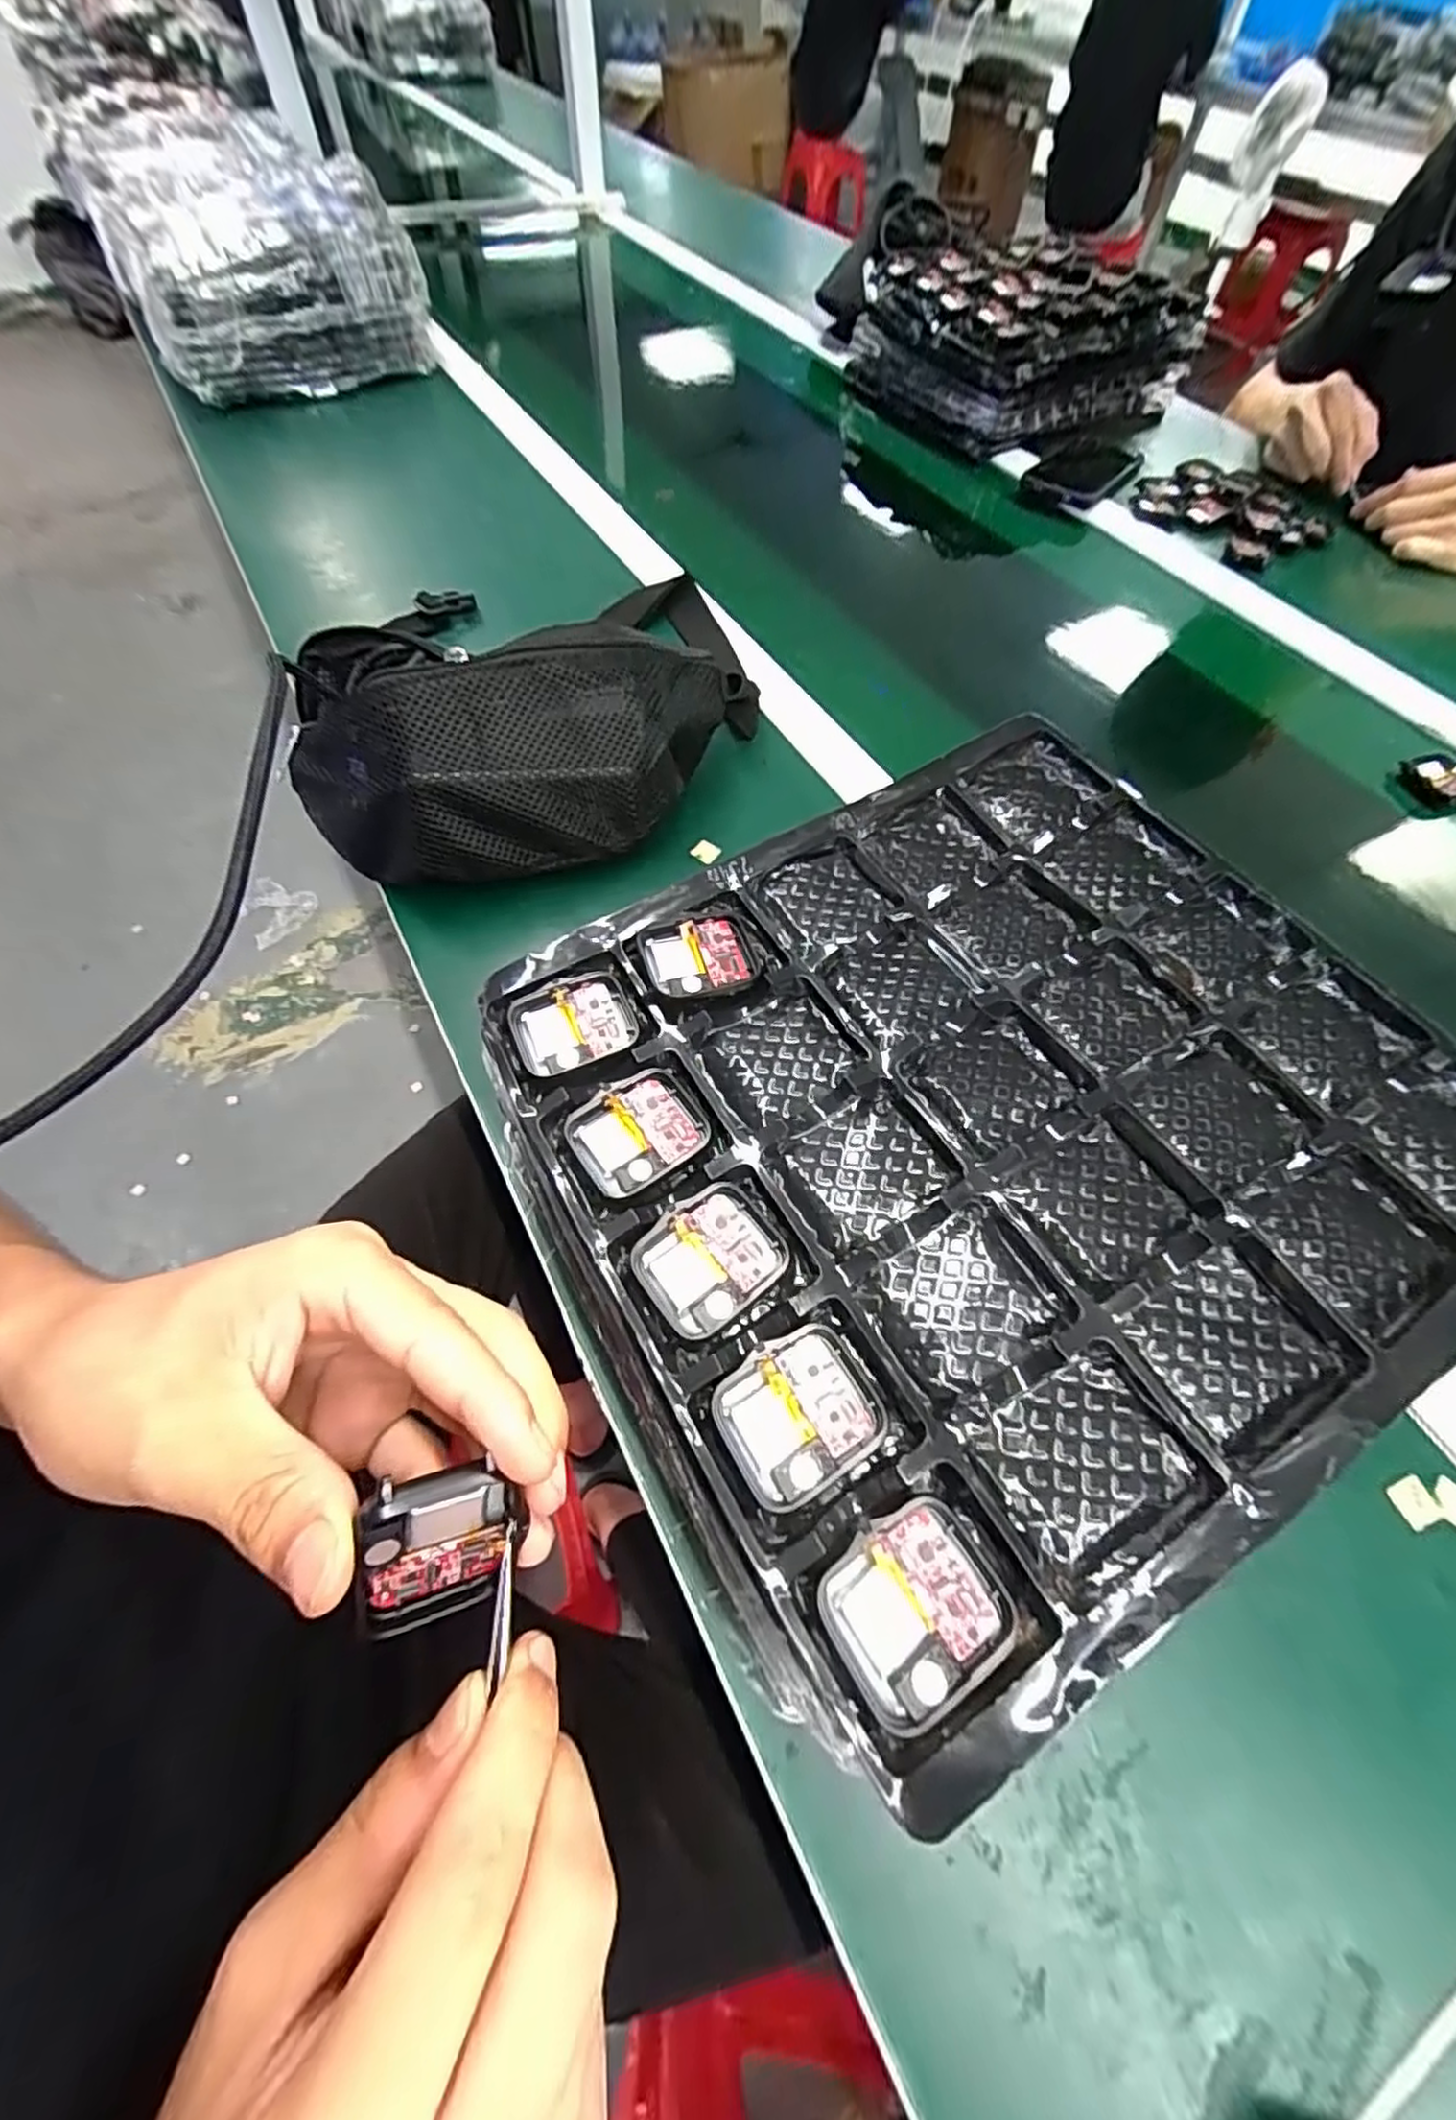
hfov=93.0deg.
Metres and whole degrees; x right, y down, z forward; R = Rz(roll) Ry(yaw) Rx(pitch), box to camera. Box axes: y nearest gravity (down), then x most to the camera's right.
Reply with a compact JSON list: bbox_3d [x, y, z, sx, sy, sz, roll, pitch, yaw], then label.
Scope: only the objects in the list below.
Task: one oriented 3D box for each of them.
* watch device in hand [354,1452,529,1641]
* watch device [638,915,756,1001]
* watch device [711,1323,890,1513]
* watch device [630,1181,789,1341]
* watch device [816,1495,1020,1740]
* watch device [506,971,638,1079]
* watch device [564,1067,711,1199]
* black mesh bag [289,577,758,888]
[{"bbox_3d":[-0.069,0.117,0.169,0.036,0.046,0.010,1,22,-30],"label":"watch device in hand"},{"bbox_3d":[-0.011,-0.040,0.266,0.041,0.004,0.036,-13,62,-9],"label":"watch device"},{"bbox_3d":[0.020,0.099,0.195,0.043,0.007,0.037,-23,64,-14],"label":"watch device"},{"bbox_3d":[-0.005,0.062,0.217,0.043,0.008,0.036,-35,68,-19],"label":"watch device"},{"bbox_3d":[0.047,0.137,0.173,0.042,0.011,0.036,-29,66,-17],"label":"watch device"},{"bbox_3d":[-0.056,-0.012,0.257,0.044,0.011,0.036,-23,64,-14],"label":"watch device"},{"bbox_3d":[-0.030,0.025,0.236,0.044,0.006,0.037,-30,66,-17],"label":"watch device"},{"bbox_3d":[-0.110,-0.196,0.414,0.285,0.095,0.125,-16,63,-10],"label":"black mesh bag"}]

